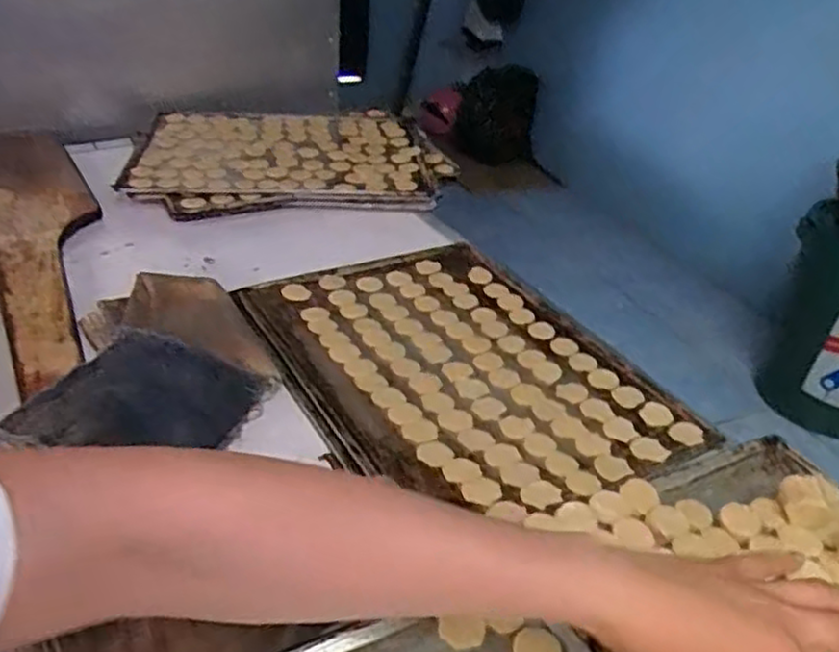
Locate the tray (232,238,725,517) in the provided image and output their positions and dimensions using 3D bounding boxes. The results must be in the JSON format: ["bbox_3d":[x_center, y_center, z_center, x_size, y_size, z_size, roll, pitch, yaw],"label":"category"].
[{"bbox_3d":[0.035,0.038,0.793,0.326,0.020,0.440,-14,39,-29],"label":"tray"}]

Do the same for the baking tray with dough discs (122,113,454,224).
[{"bbox_3d":[-0.205,-0.274,1.199,0.493,0.047,0.364,-4,34,-13],"label":"baking tray with dough discs"}]

